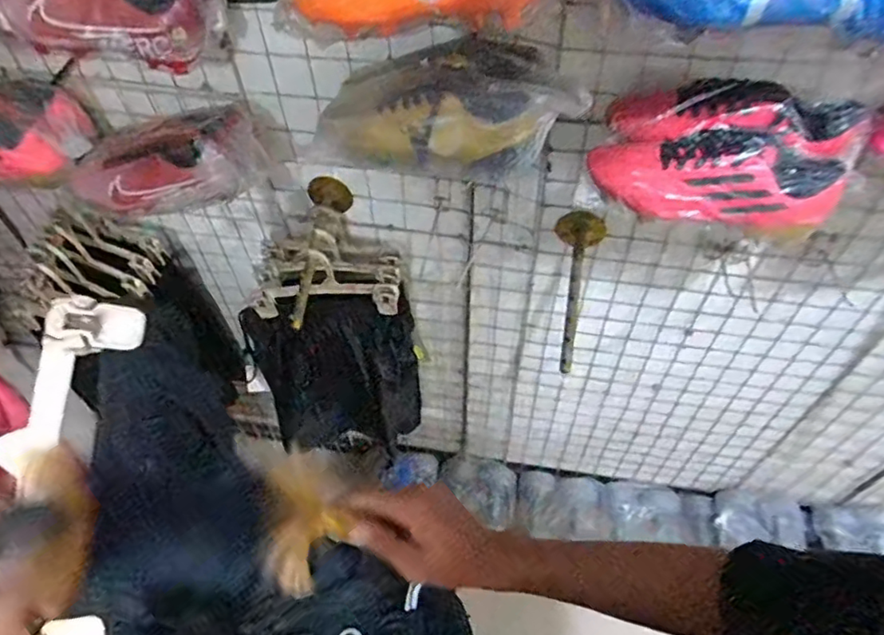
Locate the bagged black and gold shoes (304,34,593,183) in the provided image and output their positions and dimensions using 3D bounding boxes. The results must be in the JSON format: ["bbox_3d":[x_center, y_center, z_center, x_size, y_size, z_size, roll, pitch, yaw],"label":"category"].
[{"bbox_3d":[0.004,-0.231,0.650,0.281,0.097,0.134,2,53,3],"label":"bagged black and gold shoes"}]

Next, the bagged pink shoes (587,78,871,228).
[{"bbox_3d":[0.300,-0.194,0.633,0.251,0.116,0.163,17,55,14],"label":"bagged pink shoes"}]

